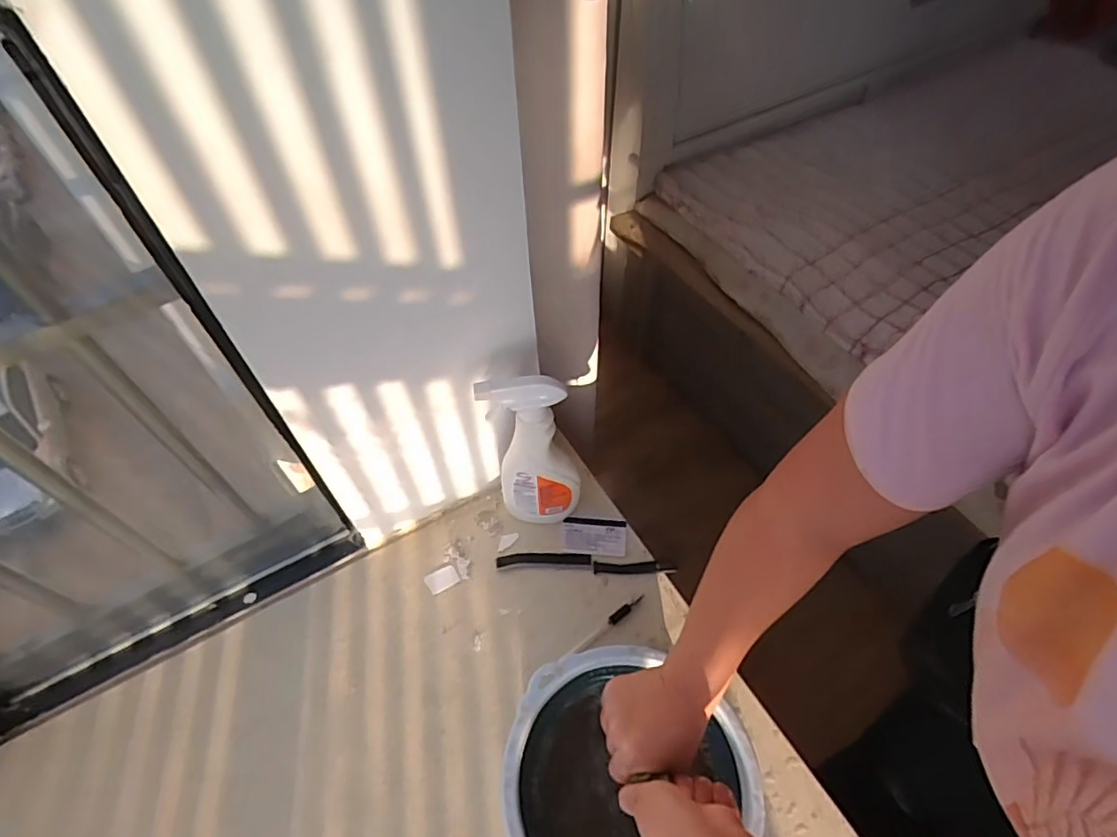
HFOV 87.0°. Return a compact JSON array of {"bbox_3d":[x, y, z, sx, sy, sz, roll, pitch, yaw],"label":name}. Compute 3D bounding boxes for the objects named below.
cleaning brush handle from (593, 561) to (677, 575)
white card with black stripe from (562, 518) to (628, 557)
[{"bbox_3d":[0.097,0.190,0.748,0.105,0.008,0.018,1,54,1],"label":"cleaning brush handle"},{"bbox_3d":[0.047,0.152,0.772,0.081,0.006,0.051,4,54,3],"label":"white card with black stripe"}]

